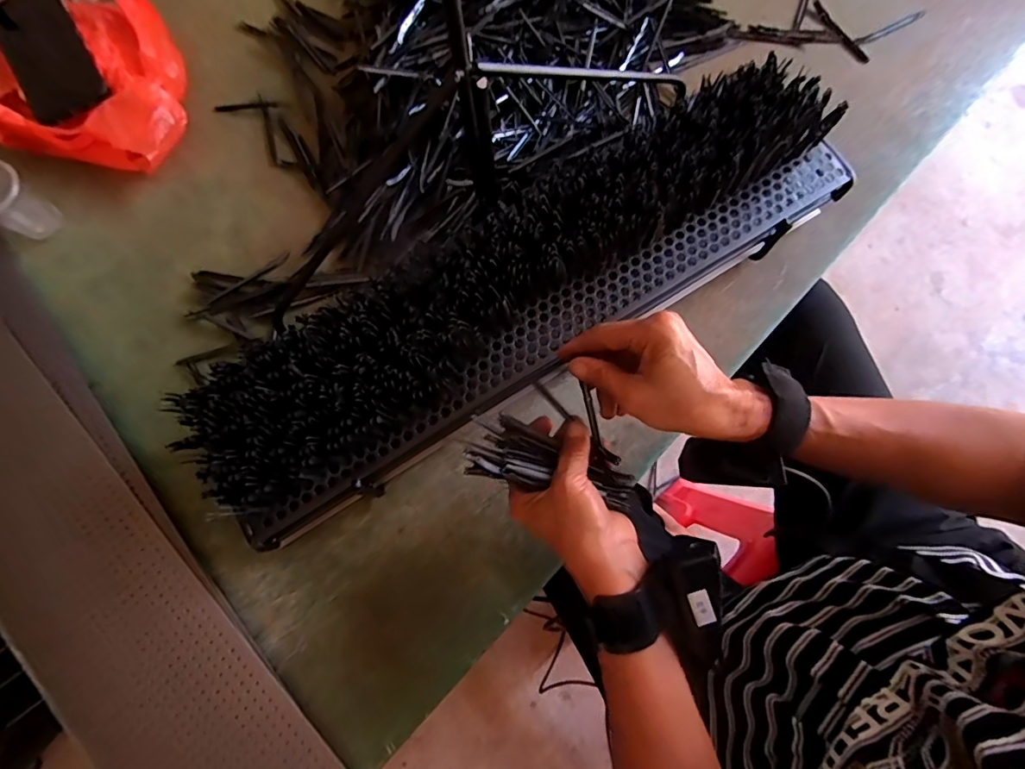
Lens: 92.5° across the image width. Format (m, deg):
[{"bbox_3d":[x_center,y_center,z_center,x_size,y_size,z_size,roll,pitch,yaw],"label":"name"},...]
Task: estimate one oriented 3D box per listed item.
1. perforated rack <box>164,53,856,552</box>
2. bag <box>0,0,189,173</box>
[{"bbox_3d":[0.016,-0.075,0.435,0.584,0.117,0.136,-32,78,-5],"label":"perforated rack"},{"bbox_3d":[-0.481,-0.350,0.545,0.251,0.065,0.197,13,78,5],"label":"bag"}]

